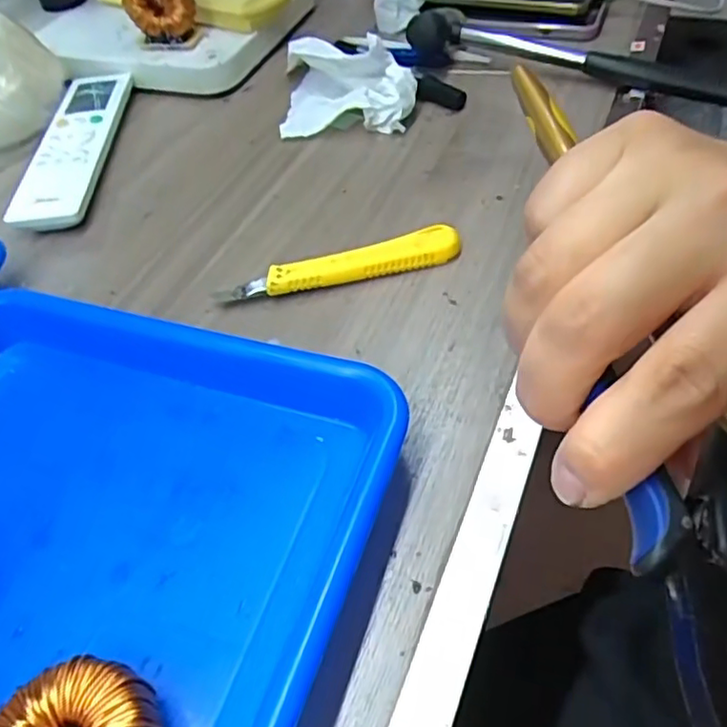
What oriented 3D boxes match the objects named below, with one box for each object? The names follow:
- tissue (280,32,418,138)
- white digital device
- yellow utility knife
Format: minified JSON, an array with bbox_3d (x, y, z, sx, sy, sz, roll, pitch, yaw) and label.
[{"bbox_3d":[-0.012,-0.208,0.466,0.103,0.043,0.076,3,51,6],"label":"tissue"},{"bbox_3d":[-0.214,-0.163,0.461,0.052,0.018,0.195,-6,50,-1],"label":"white digital device"},{"bbox_3d":[-0.014,-0.054,0.351,0.137,0.018,0.018,-11,51,-5],"label":"yellow utility knife"}]

